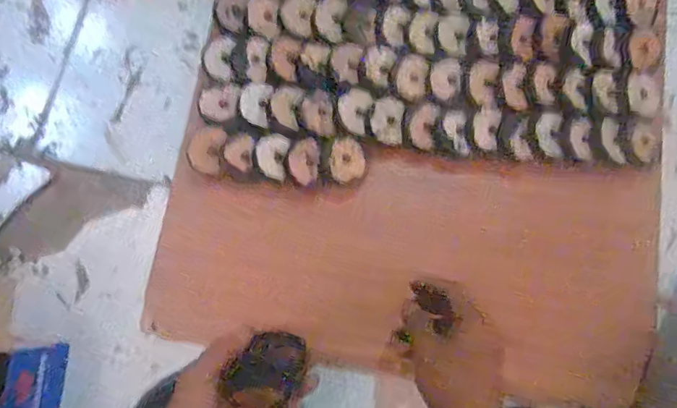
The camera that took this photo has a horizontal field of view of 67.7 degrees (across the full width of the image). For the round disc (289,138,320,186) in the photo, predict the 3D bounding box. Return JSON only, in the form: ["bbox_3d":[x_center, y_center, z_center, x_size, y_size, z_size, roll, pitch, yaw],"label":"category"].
[{"bbox_3d":[-0.034,-0.043,0.506,0.030,0.004,0.047,9,79,2],"label":"round disc"}]

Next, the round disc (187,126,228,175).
[{"bbox_3d":[-0.132,-0.054,0.509,0.037,0.010,0.046,13,79,3],"label":"round disc"}]

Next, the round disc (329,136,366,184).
[{"bbox_3d":[0.010,-0.045,0.511,0.035,0.004,0.046,-2,79,0],"label":"round disc"}]

